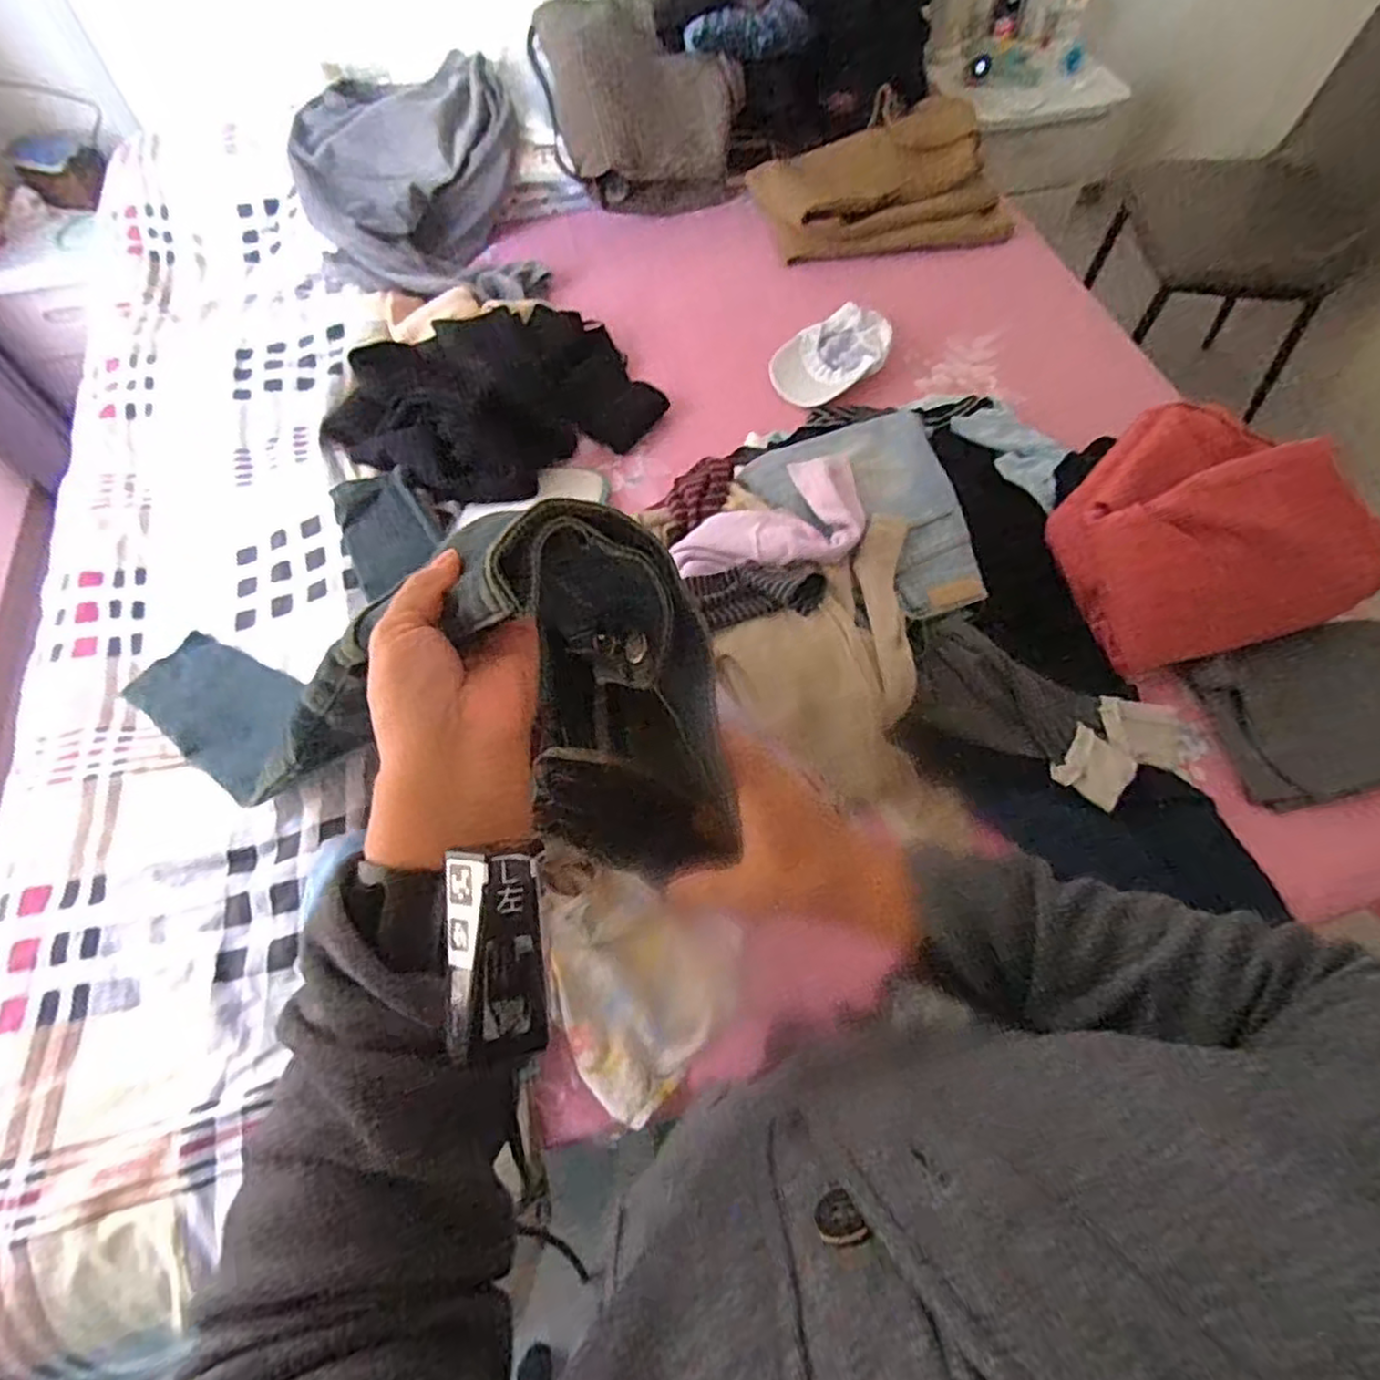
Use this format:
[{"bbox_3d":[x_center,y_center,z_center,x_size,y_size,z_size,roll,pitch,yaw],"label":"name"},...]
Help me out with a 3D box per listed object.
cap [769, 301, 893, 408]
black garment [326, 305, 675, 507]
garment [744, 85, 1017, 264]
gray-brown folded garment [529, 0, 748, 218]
[{"bbox_3d":[0.257,-0.593,1.287,0.231,0.078,0.162,-41,68,-19],"label":"cap"},{"bbox_3d":[-0.291,-0.453,1.140,0.496,0.183,0.284,-35,66,-17],"label":"black garment"},{"bbox_3d":[0.368,-1.006,1.434,0.471,0.165,0.296,-4,61,-1],"label":"garment"},{"bbox_3d":[-0.100,-1.160,1.417,0.406,0.361,0.110,-4,21,-6],"label":"gray-brown folded garment"}]

